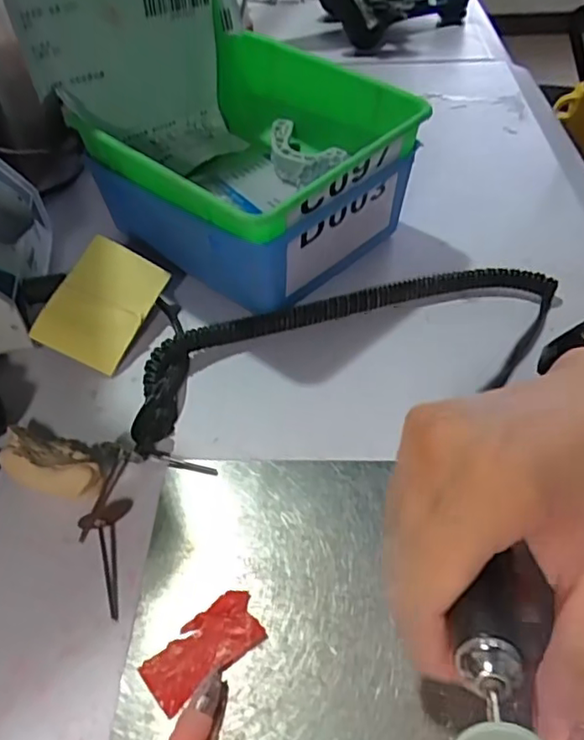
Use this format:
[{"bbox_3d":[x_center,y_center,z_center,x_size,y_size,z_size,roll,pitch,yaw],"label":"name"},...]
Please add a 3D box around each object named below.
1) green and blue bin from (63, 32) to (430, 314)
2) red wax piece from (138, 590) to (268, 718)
[{"bbox_3d":[-0.027,-0.127,0.399,0.163,0.104,0.147,33,56,29],"label":"green and blue bin"},{"bbox_3d":[-0.034,0.107,0.238,0.047,0.005,0.024,-31,53,-25],"label":"red wax piece"}]

